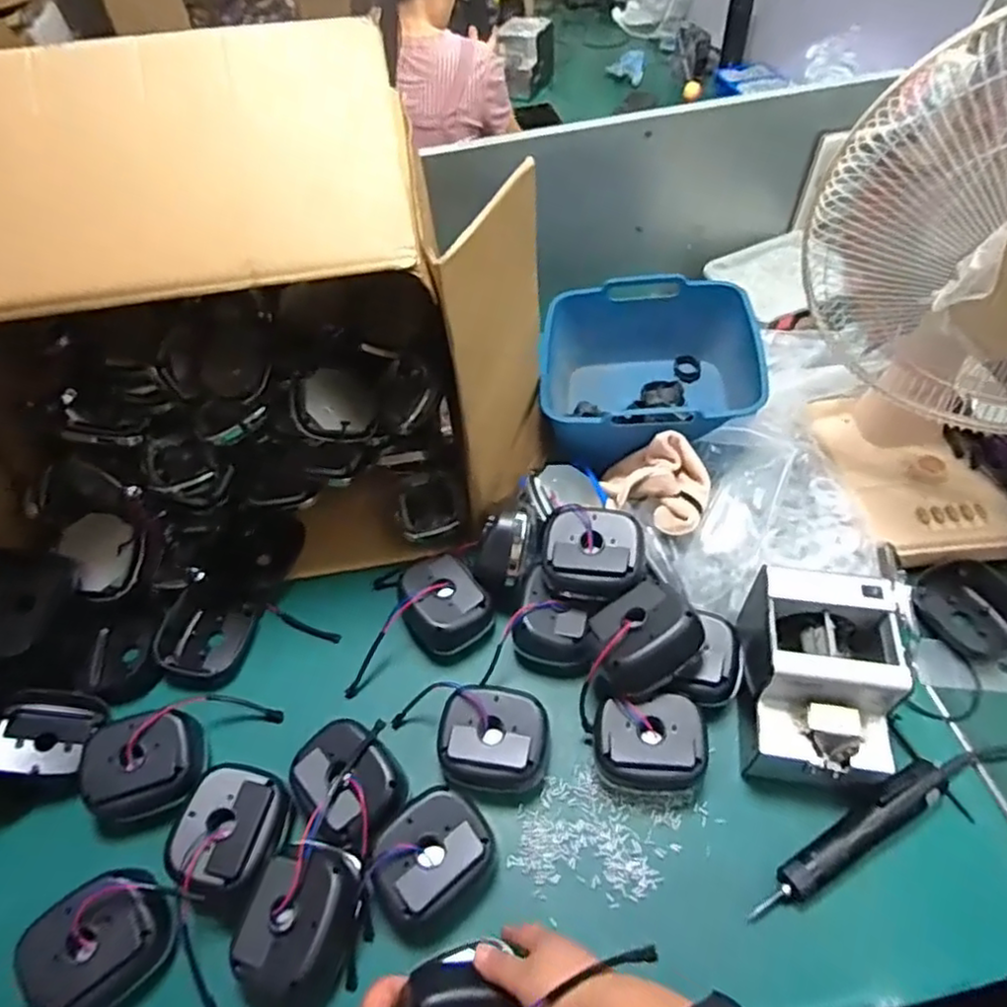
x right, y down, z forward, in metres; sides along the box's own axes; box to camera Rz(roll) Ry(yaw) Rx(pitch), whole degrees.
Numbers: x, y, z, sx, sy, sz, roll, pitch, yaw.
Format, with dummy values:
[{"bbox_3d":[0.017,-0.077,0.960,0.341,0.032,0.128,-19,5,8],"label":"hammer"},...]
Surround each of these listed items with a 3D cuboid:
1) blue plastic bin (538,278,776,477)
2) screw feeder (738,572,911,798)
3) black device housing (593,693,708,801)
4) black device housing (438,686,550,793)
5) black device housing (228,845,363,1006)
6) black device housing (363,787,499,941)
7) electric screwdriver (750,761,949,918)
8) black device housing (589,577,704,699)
[{"bbox_3d":[0.209,-0.185,0.953,0.295,0.136,0.309,3,52,9],"label":"blue plastic bin"},{"bbox_3d":[0.323,0.181,0.679,0.138,0.138,0.190,4,53,9],"label":"screw feeder"},{"bbox_3d":[0.151,0.258,0.685,0.107,0.076,0.083,-3,52,4],"label":"black device housing"},{"bbox_3d":[-0.008,0.255,0.700,0.114,0.071,0.095,0,52,6],"label":"black device housing"},{"bbox_3d":[-0.193,0.398,0.616,0.098,0.079,0.129,14,55,16],"label":"black device housing"},{"bbox_3d":[-0.075,0.350,0.634,0.125,0.074,0.098,-39,58,-23],"label":"black device housing"},{"bbox_3d":[0.337,0.326,0.632,0.237,0.041,0.043,-28,55,-16],"label":"electric screwdriver"},{"bbox_3d":[0.145,0.143,0.691,0.117,0.057,0.092,-32,34,4],"label":"black device housing"}]

